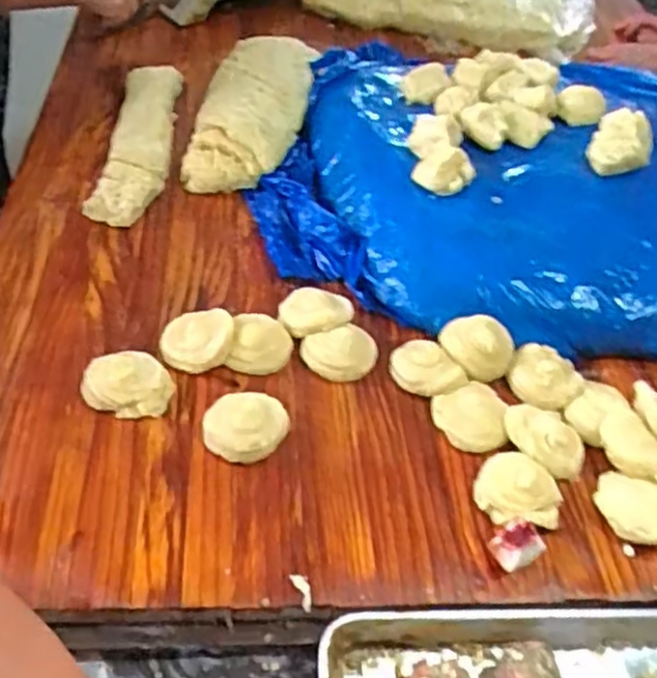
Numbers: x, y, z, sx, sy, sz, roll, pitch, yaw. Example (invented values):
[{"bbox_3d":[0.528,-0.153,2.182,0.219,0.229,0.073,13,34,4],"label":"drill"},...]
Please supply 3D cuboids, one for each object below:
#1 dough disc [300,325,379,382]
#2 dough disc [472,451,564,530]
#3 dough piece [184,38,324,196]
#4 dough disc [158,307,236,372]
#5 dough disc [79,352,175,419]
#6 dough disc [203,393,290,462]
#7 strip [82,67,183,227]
[{"bbox_3d":[0.014,0.017,0.788,0.082,0.016,0.060,-13,71,-11],"label":"dough disc"},{"bbox_3d":[0.186,0.146,0.697,0.081,0.026,0.078,5,48,-5],"label":"dough disc"},{"bbox_3d":[-0.108,-0.359,1.071,0.143,0.058,0.376,11,50,-1],"label":"dough piece"},{"bbox_3d":[-0.140,0.000,0.767,0.077,0.016,0.067,-10,62,-9],"label":"dough disc"},{"bbox_3d":[-0.202,0.041,0.722,0.083,0.025,0.070,19,48,8],"label":"dough disc"},{"bbox_3d":[-0.081,0.084,0.716,0.080,0.034,0.076,5,48,-5],"label":"dough disc"},{"bbox_3d":[-0.262,-0.289,1.002,0.091,0.043,0.355,5,50,-6],"label":"strip"}]

